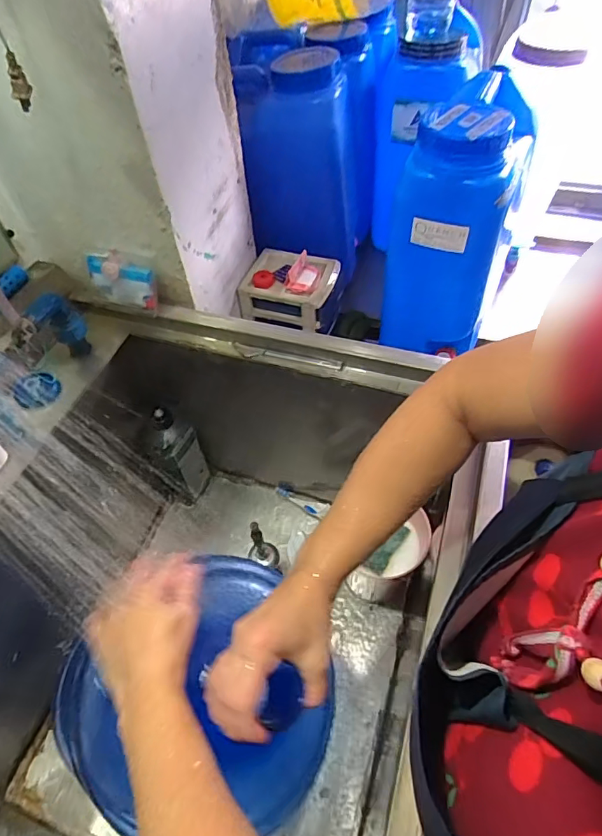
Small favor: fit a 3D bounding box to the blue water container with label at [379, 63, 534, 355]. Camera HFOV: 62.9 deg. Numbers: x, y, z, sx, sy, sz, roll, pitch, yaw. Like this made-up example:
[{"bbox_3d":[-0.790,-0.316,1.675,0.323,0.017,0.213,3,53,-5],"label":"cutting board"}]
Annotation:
[{"bbox_3d":[0.257,-0.319,0.826,0.168,0.381,0.255,15,55,15],"label":"blue water container with label"}]

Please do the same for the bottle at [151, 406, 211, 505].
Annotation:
[{"bbox_3d":[-0.221,0.074,0.912,0.075,0.227,0.063,-17,54,-9],"label":"bottle"}]

